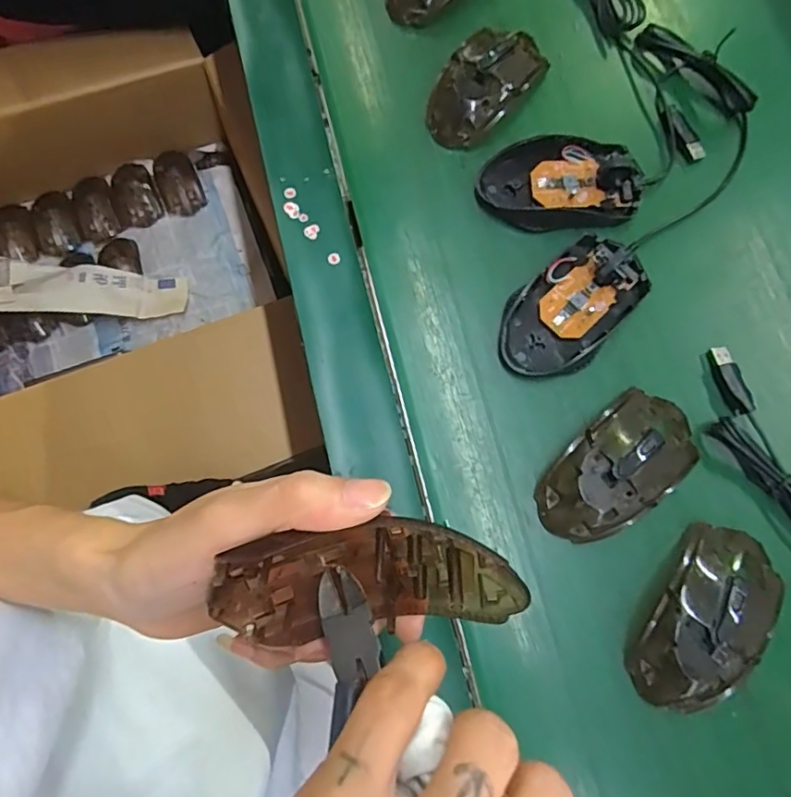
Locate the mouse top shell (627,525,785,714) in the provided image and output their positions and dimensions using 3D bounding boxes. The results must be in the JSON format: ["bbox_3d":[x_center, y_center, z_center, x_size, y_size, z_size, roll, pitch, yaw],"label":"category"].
[{"bbox_3d":[0.177,0.125,0.310,0.058,0.029,0.108,38,79,8],"label":"mouse top shell"}]

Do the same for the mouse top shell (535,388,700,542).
[{"bbox_3d":[0.136,0.041,0.332,0.108,0.032,0.058,-38,79,-9],"label":"mouse top shell"}]

